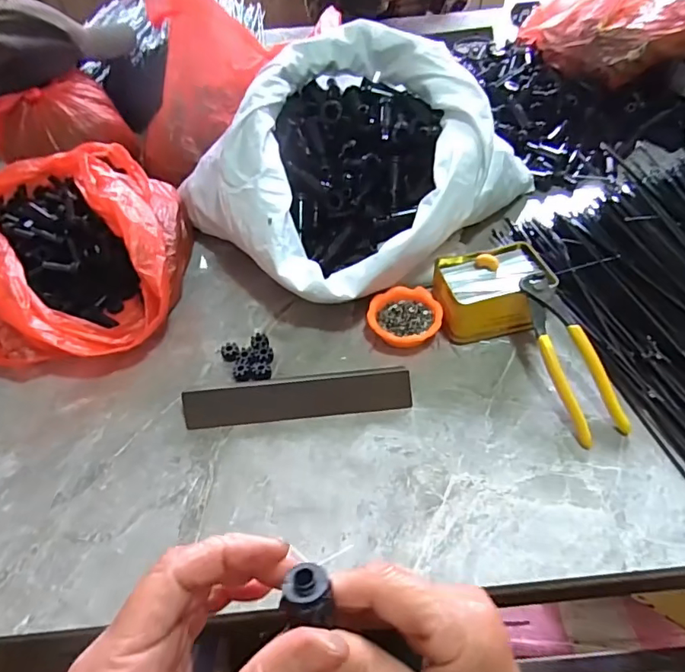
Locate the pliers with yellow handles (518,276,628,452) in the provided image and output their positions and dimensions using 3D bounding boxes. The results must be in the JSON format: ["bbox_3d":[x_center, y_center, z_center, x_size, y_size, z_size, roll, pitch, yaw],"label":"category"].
[{"bbox_3d":[0.208,0.016,0.471,0.048,0.013,0.161,-16,74,-8],"label":"pliers with yellow handles"}]

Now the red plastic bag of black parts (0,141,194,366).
[{"bbox_3d":[-0.323,-0.097,0.602,0.256,0.104,0.279,-4,49,2],"label":"red plastic bag of black parts"}]

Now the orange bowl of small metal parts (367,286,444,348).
[{"bbox_3d":[0.064,-0.018,0.540,0.072,0.025,0.069,-3,49,3],"label":"orange bowl of small metal parts"}]

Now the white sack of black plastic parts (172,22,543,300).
[{"bbox_3d":[0.019,-0.219,0.616,0.355,0.144,0.305,-34,55,-22],"label":"white sack of black plastic parts"}]

